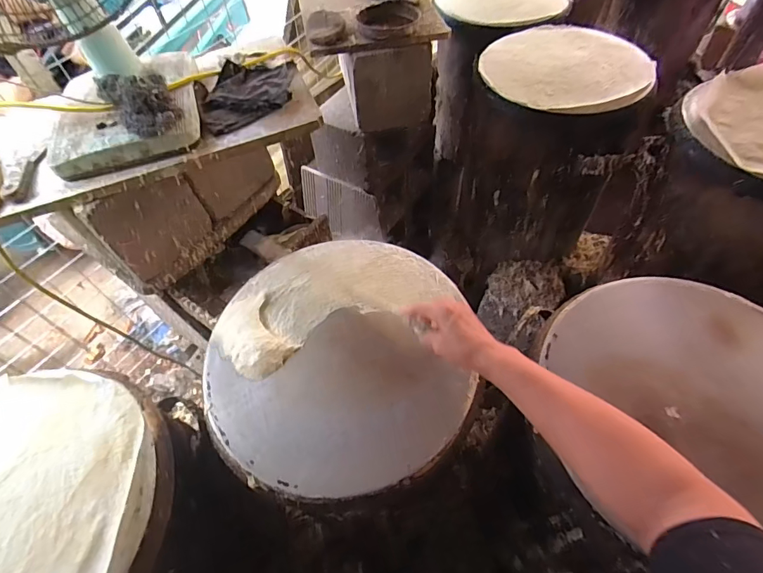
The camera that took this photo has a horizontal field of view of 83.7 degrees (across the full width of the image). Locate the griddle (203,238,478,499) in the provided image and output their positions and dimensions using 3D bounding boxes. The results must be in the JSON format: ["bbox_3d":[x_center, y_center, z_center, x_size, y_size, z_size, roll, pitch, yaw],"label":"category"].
[{"bbox_3d":[-0.063,0.083,0.593,0.346,0.032,0.362,-3,52,4],"label":"griddle"}]

